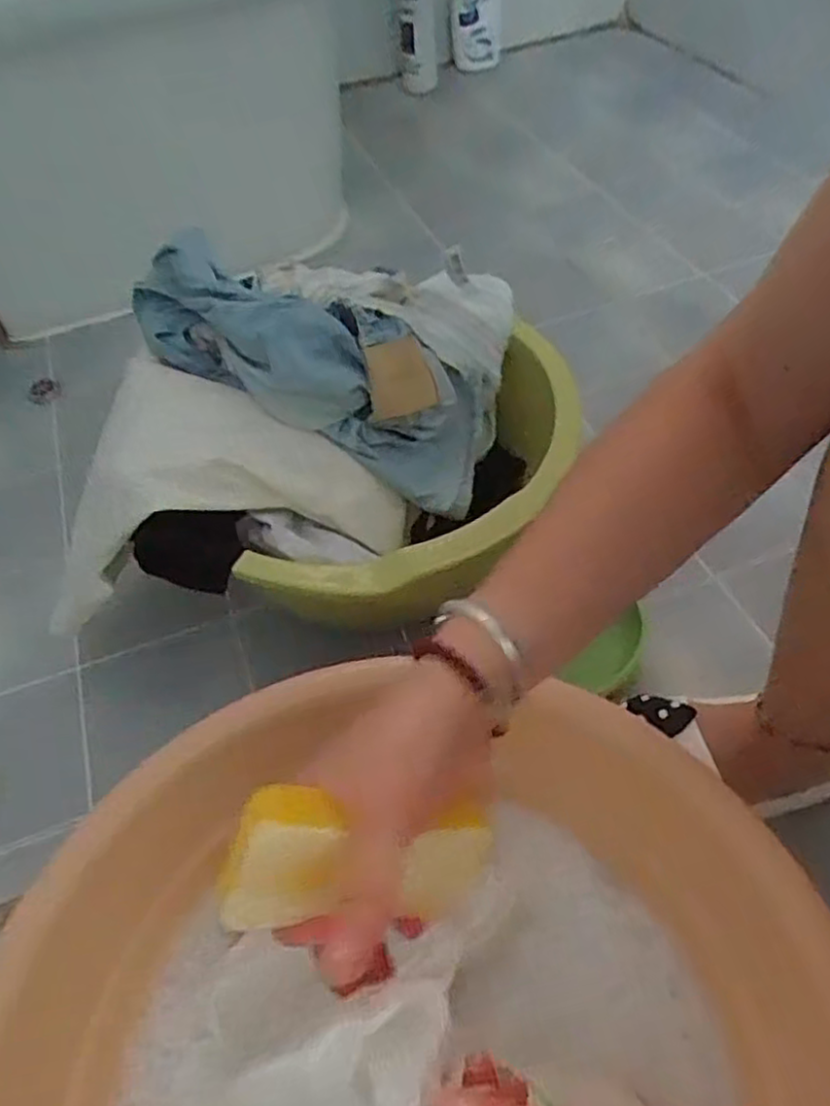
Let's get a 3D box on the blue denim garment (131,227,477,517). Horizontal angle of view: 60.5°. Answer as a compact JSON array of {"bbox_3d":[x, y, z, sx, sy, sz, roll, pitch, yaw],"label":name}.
[{"bbox_3d":[-0.078,-0.172,0.620,0.333,0.108,0.152,27,51,-8],"label":"blue denim garment"}]

